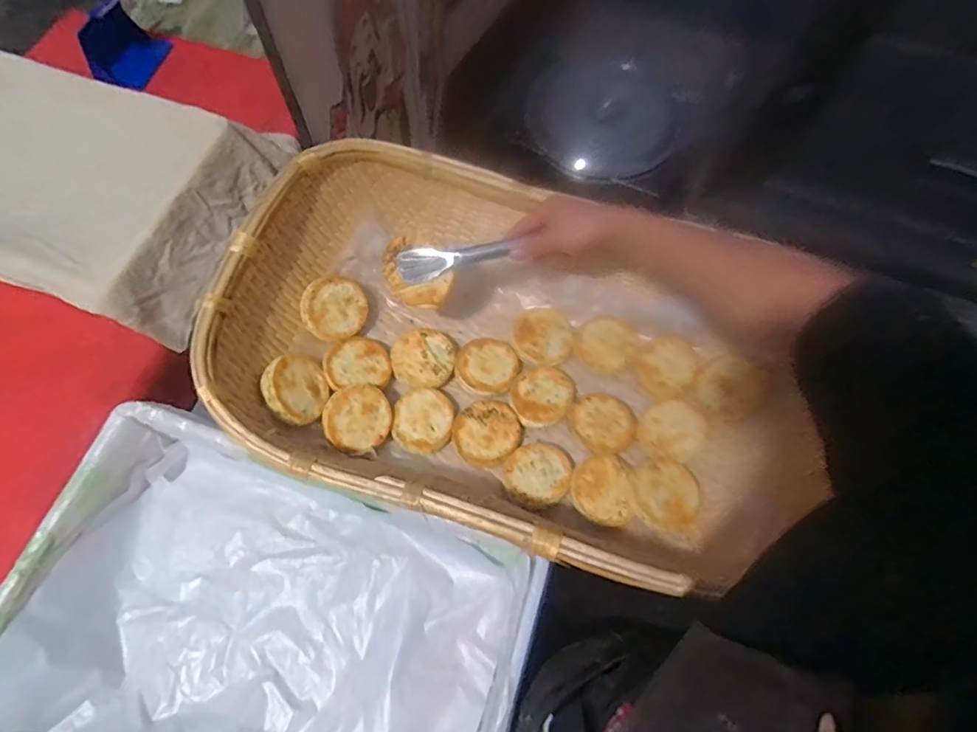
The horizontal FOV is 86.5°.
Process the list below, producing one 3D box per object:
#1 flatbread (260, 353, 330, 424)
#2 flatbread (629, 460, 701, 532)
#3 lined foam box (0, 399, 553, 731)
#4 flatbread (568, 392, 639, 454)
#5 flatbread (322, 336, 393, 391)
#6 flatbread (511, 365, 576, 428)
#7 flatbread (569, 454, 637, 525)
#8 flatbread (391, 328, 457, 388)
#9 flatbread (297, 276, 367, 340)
[{"bbox_3d":[-0.260,0.031,0.707,0.089,0.014,0.093,23,55,-39],"label":"flatbread"},{"bbox_3d":[0.240,0.172,0.701,0.091,0.018,0.094,3,53,2],"label":"flatbread"},{"bbox_3d":[-0.272,0.337,0.632,0.595,0.123,0.410,19,69,5],"label":"lined foam box"},{"bbox_3d":[0.171,0.083,0.773,0.092,0.013,0.092,1,69,-2],"label":"flatbread"},{"bbox_3d":[-0.194,-0.001,0.770,0.098,0.015,0.089,-8,72,-26],"label":"flatbread"},{"bbox_3d":[0.084,0.043,0.790,0.099,0.021,0.089,-28,73,-12],"label":"flatbread"},{"bbox_3d":[0.157,0.170,0.725,0.083,0.014,0.093,4,69,-1],"label":"flatbread"},{"bbox_3d":[-0.100,-0.013,0.802,0.095,0.026,0.092,1,69,-2],"label":"flatbread"},{"bbox_3d":[-0.227,-0.086,0.768,0.098,0.015,0.090,-3,94,-42],"label":"flatbread"}]

